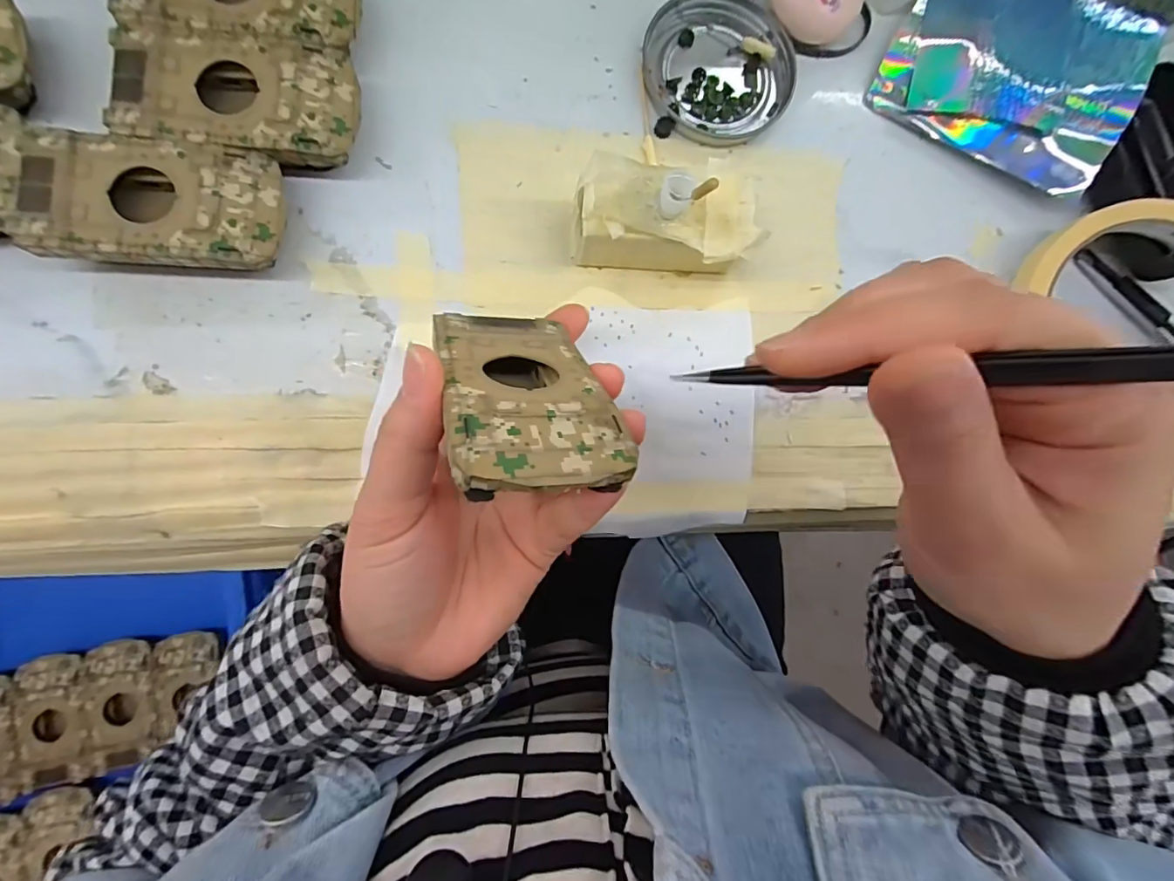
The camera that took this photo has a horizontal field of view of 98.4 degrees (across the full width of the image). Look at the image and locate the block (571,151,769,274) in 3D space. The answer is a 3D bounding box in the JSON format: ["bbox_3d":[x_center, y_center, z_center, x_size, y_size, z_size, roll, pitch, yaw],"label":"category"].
[{"bbox_3d":[0.035,-0.101,0.234,0.083,0.046,0.047,-4,85,-6],"label":"block"}]

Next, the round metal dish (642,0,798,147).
[{"bbox_3d":[0.069,-0.196,0.264,0.075,0.009,0.081,1,84,-6],"label":"round metal dish"}]

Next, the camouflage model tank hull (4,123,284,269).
[{"bbox_3d":[-0.182,-0.100,0.219,0.095,0.023,0.050,1,84,-6],"label":"camouflage model tank hull"}]

